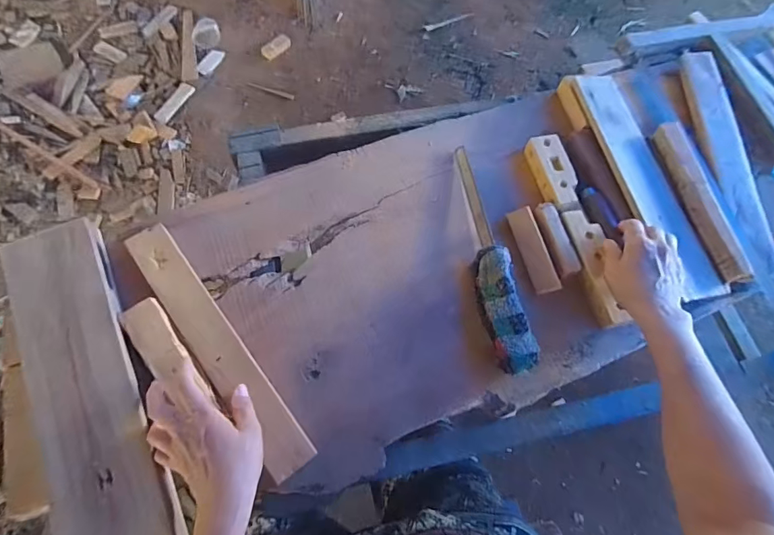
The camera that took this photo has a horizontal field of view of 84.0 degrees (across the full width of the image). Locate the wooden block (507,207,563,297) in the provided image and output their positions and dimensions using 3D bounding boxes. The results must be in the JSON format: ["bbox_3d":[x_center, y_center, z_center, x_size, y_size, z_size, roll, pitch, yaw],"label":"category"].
[{"bbox_3d":[0.194,-0.024,0.568,0.034,0.009,0.119,-12,68,-7],"label":"wooden block"}]

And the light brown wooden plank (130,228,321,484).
[{"bbox_3d":[-0.202,0.085,0.504,0.053,0.011,0.341,-30,70,-29],"label":"light brown wooden plank"}]

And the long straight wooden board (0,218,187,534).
[{"bbox_3d":[-0.316,0.140,0.452,0.102,0.028,0.427,-25,70,-11],"label":"long straight wooden board"}]

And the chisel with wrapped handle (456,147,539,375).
[{"bbox_3d":[0.127,-0.028,0.562,0.051,0.042,0.329,-8,68,-5],"label":"chisel with wrapped handle"}]

